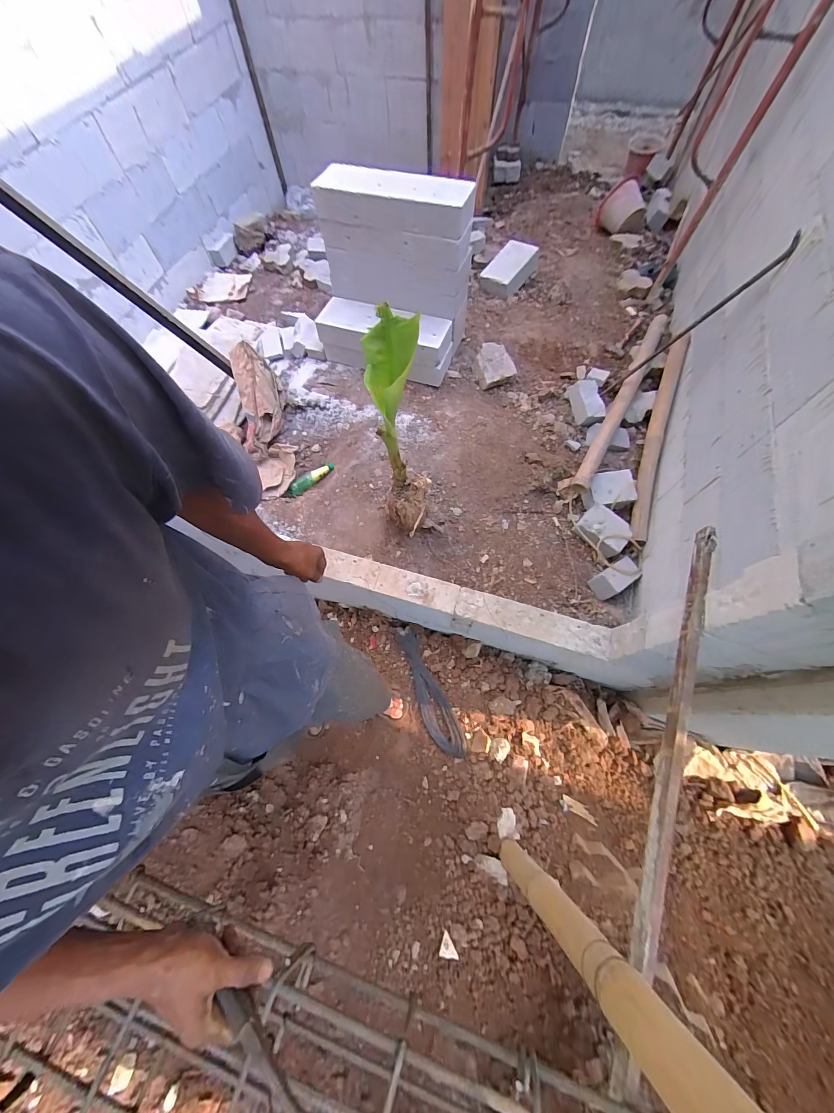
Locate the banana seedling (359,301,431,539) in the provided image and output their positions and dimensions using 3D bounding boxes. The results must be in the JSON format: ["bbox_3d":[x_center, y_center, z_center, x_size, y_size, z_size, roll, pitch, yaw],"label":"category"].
[{"bbox_3d":[-0.045,-0.327,1.170,0.152,0.792,0.296,-10,68,-3],"label":"banana seedling"}]

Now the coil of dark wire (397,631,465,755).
[{"bbox_3d":[0.033,0.450,1.244,0.098,0.024,0.447,-22,60,-8],"label":"coil of dark wire"}]

